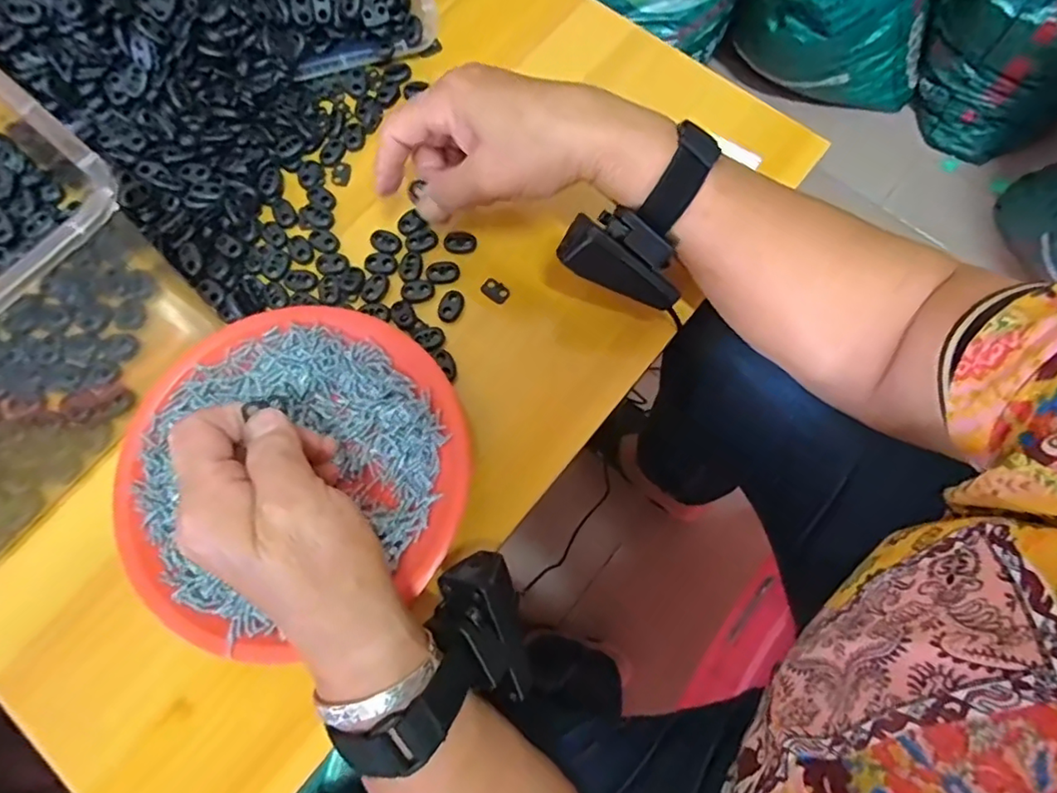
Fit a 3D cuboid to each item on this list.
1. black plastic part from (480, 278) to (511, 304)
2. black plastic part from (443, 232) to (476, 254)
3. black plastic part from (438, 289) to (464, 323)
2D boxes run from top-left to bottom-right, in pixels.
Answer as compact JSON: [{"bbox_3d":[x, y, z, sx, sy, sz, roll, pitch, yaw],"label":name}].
[{"bbox_3d":[-0.022,-0.070,0.382,0.020,0.004,0.013,37,78,11],"label":"black plastic part"},{"bbox_3d":[-0.045,-0.103,0.386,0.021,0.004,0.015,3,74,2],"label":"black plastic part"},{"bbox_3d":[-0.051,-0.059,0.376,0.015,0.005,0.021,16,75,6],"label":"black plastic part"}]

